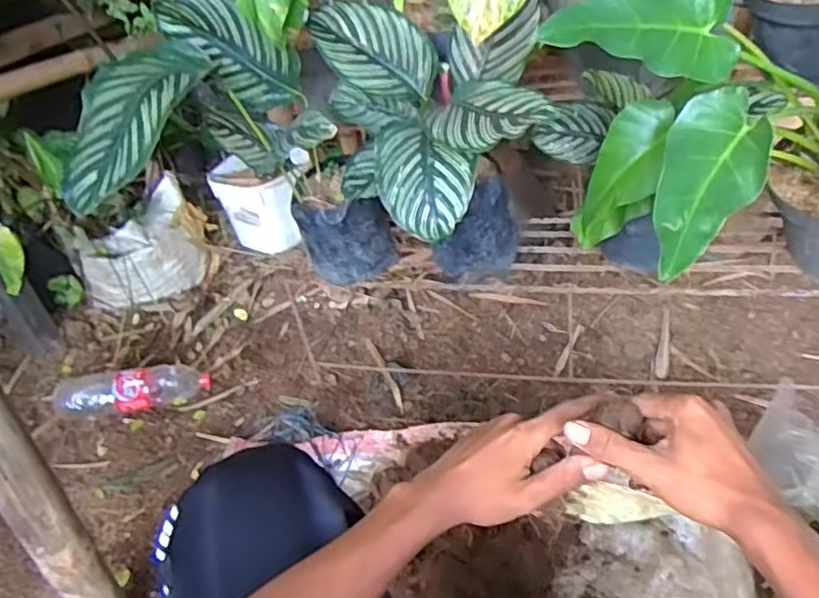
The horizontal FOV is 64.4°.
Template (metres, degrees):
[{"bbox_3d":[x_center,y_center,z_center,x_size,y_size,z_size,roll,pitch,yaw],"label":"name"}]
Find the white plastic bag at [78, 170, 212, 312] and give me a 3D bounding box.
[{"bbox_3d":[-0.692,-0.121,1.725,0.141,0.253,0.320,24,46,35],"label":"white plastic bag"}]

